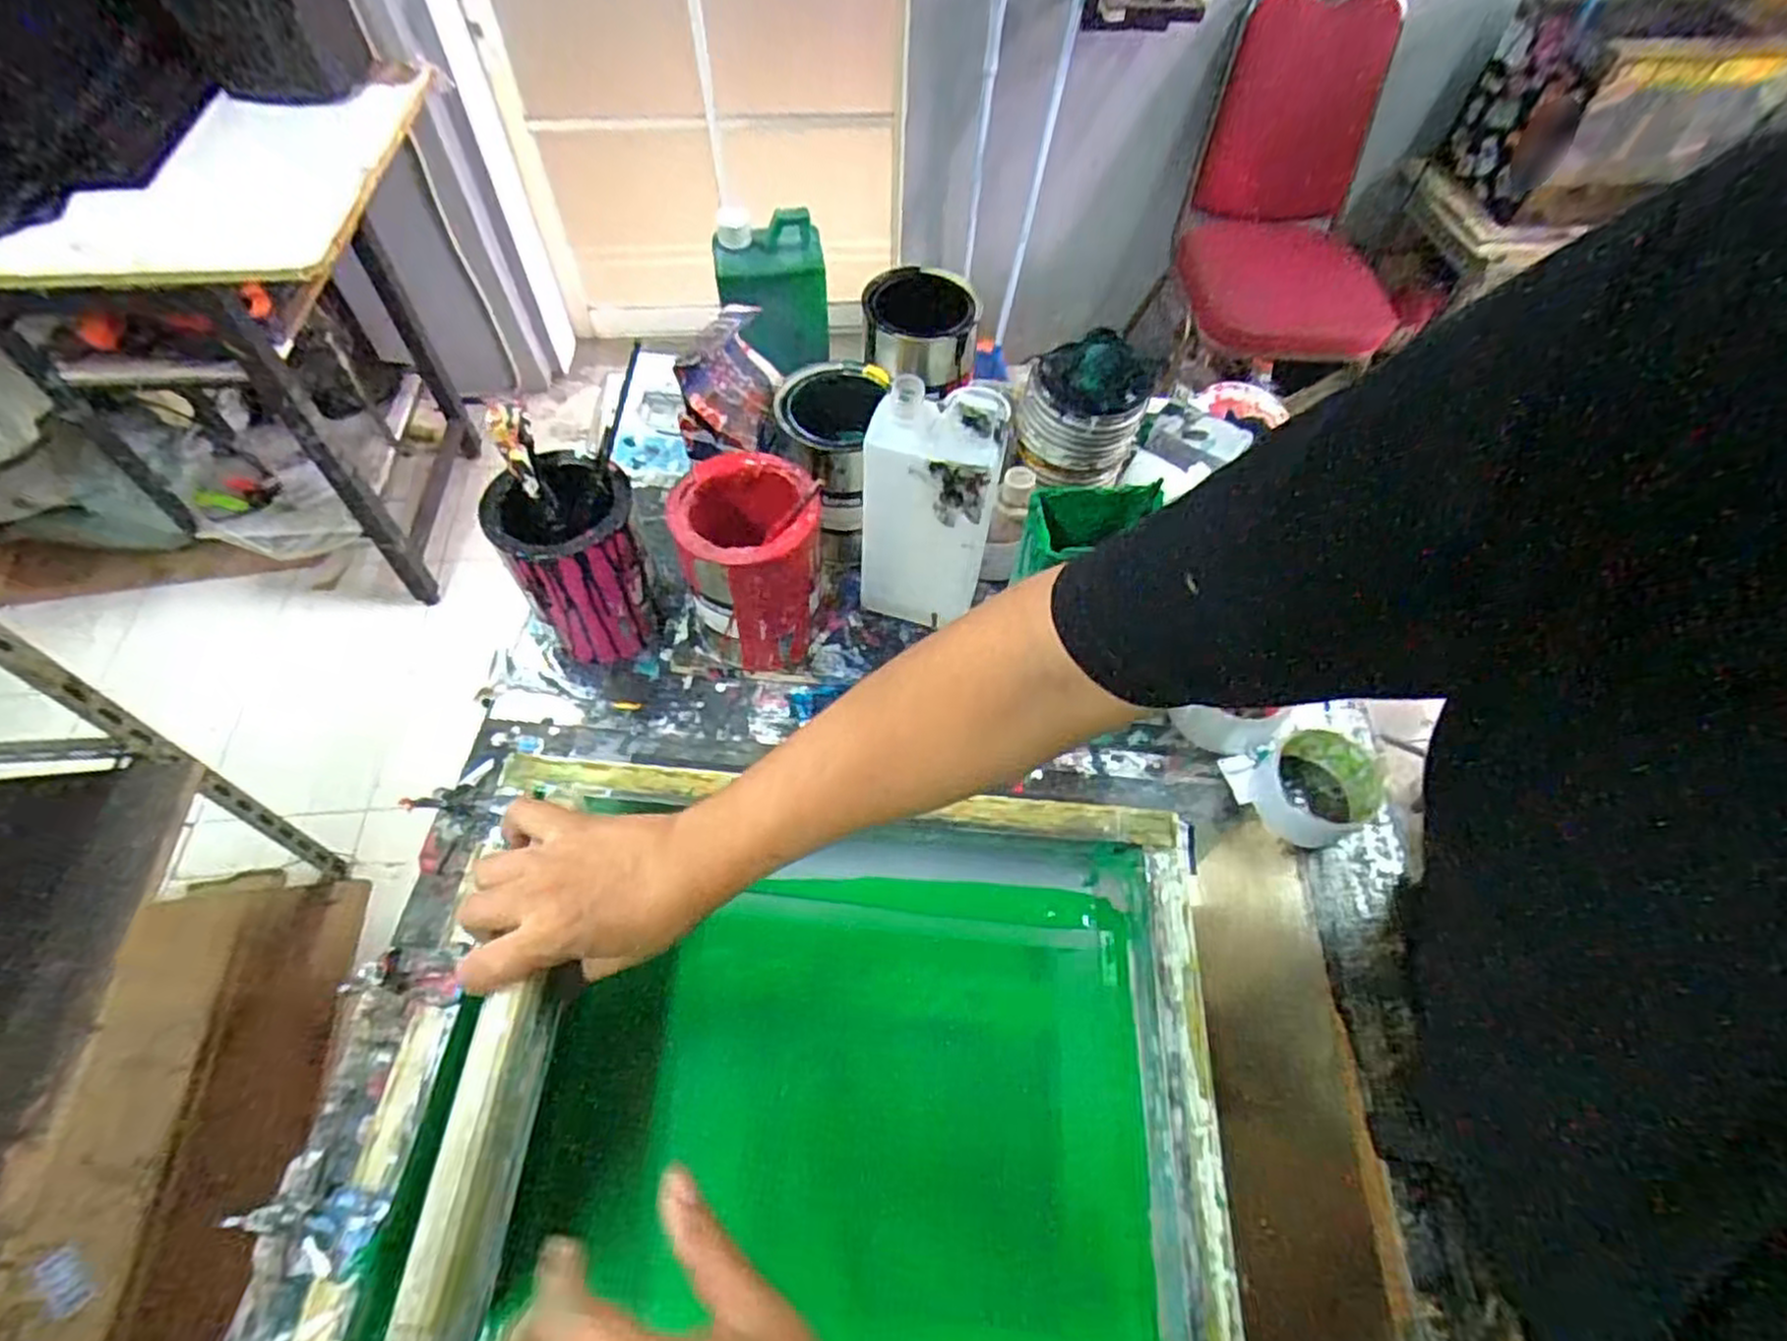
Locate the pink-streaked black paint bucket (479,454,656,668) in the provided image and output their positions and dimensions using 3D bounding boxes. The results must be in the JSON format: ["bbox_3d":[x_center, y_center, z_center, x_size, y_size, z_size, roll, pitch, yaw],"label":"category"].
[{"bbox_3d":[-0.254,-0.084,0.644,0.102,0.158,0.102,1,57,-2],"label":"pink-streaked black paint bucket"}]

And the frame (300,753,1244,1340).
[{"bbox_3d":[-0.051,0.260,0.496,0.499,0.045,0.397,5,56,2],"label":"frame"}]

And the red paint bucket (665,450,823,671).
[{"bbox_3d":[-0.113,-0.077,0.633,0.106,0.176,0.105,1,57,-2],"label":"red paint bucket"}]

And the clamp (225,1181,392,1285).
[{"bbox_3d":[-0.311,0.296,0.415,0.057,0.043,0.040,9,58,4],"label":"clamp"}]

